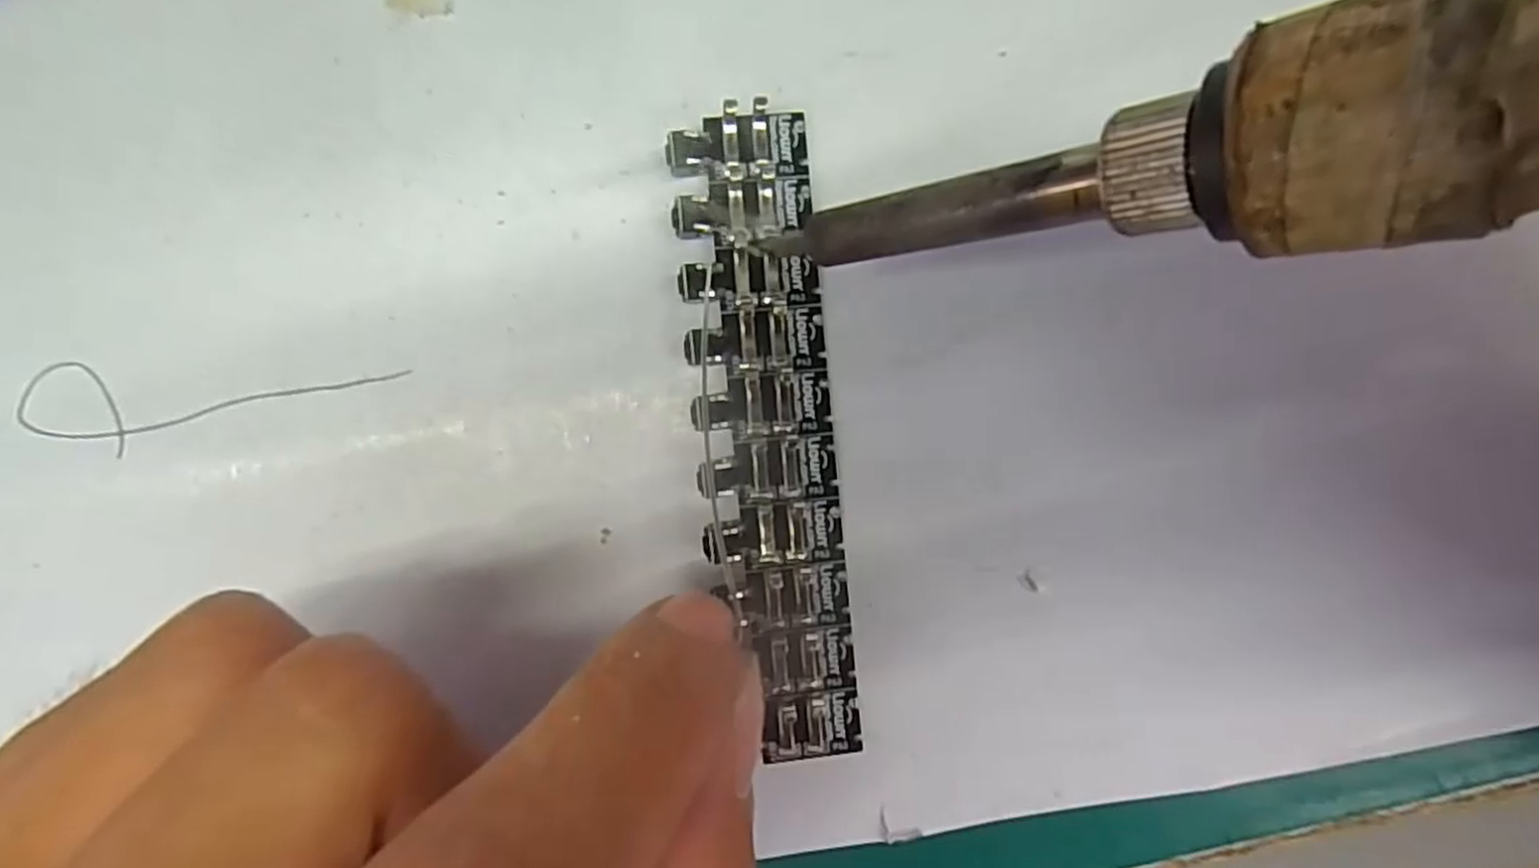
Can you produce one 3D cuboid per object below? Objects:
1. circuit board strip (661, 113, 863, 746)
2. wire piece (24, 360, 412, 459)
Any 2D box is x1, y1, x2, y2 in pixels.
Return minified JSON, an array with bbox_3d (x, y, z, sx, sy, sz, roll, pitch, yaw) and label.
[{"bbox_3d":[0.000,0.000,0.129,0.024,0.006,0.109,-7,91,2],"label":"circuit board strip"},{"bbox_3d":[-0.097,-0.004,0.133,0.067,0.004,0.016,1,88,-2],"label":"wire piece"}]

